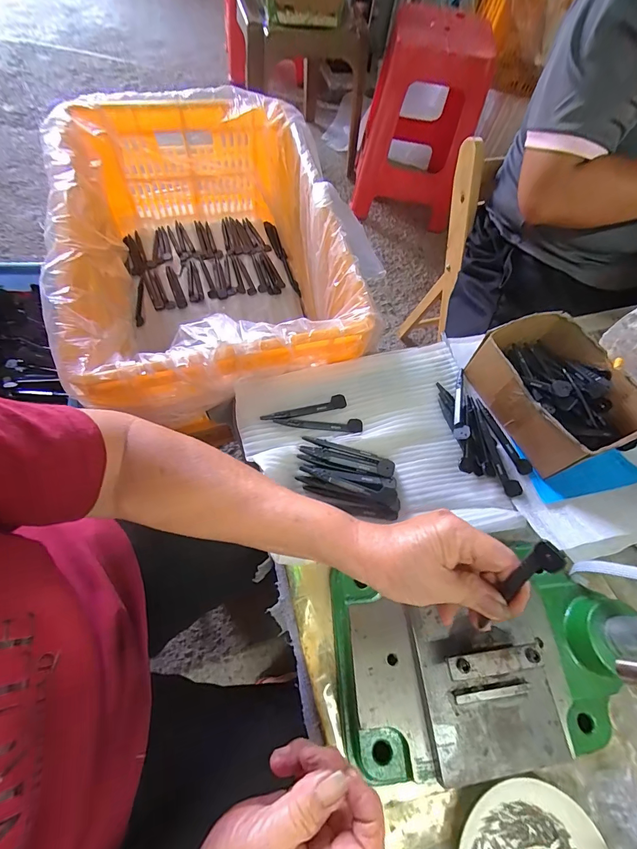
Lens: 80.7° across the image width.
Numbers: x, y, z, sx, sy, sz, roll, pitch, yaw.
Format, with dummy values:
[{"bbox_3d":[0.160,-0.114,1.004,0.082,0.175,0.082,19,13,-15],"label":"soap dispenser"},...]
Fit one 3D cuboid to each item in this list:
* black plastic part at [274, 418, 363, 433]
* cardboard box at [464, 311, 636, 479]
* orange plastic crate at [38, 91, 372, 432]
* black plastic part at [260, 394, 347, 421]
[{"bbox_3d":[0.002,0.001,0.415,0.097,0.007,0.017,-1,65,-7],"label":"black plastic part"},{"bbox_3d":[0.267,-0.040,0.422,0.130,0.063,0.165,-17,68,-15],"label":"cardboard box"},{"bbox_3d":[-0.164,-0.234,0.575,0.354,0.226,0.502,-12,67,-12],"label":"orange plastic crate"},{"bbox_3d":[-0.016,-0.018,0.422,0.097,0.008,0.016,-12,67,-12],"label":"black plastic part"}]

